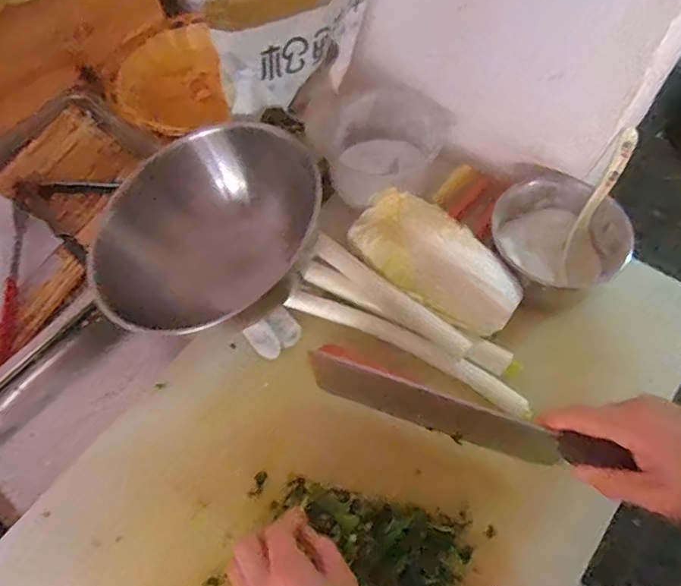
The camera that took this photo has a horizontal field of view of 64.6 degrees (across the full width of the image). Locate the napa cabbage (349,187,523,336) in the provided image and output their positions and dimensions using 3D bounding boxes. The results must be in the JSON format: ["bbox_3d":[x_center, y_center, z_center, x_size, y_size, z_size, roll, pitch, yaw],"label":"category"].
[{"bbox_3d":[0.096,-0.034,0.551,0.189,0.058,0.090,39,70,21],"label":"napa cabbage"}]

